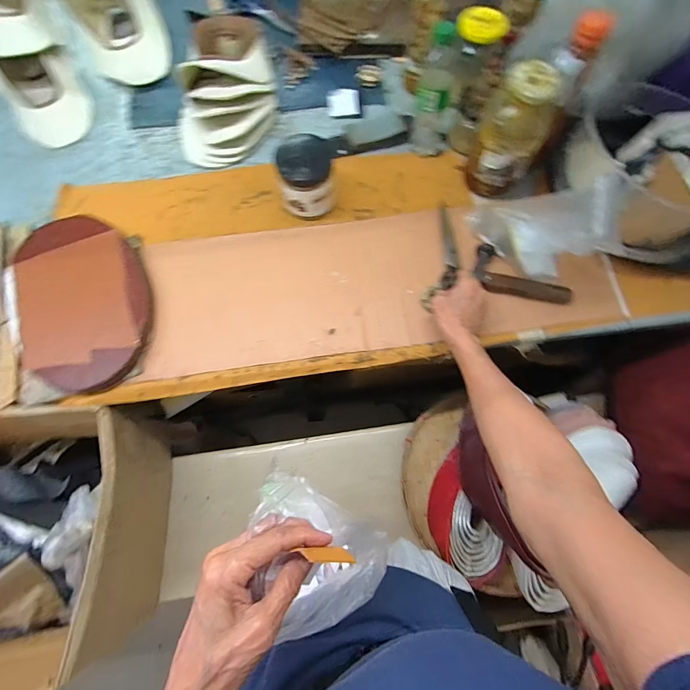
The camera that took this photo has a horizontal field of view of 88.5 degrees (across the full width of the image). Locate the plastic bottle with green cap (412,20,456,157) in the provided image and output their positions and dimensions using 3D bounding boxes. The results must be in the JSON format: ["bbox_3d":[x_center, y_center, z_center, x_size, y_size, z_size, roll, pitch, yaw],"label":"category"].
[{"bbox_3d":[0.146,-0.396,0.569,0.065,0.189,0.059,10,72,5],"label":"plastic bottle with green cap"}]

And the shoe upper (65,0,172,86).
[{"bbox_3d":[-0.451,-0.646,0.715,0.164,0.100,0.204,-26,73,-7],"label":"shoe upper"}]

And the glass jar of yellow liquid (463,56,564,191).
[{"bbox_3d":[0.260,-0.319,0.542,0.095,0.182,0.096,0,72,1],"label":"glass jar of yellow liquid"}]

